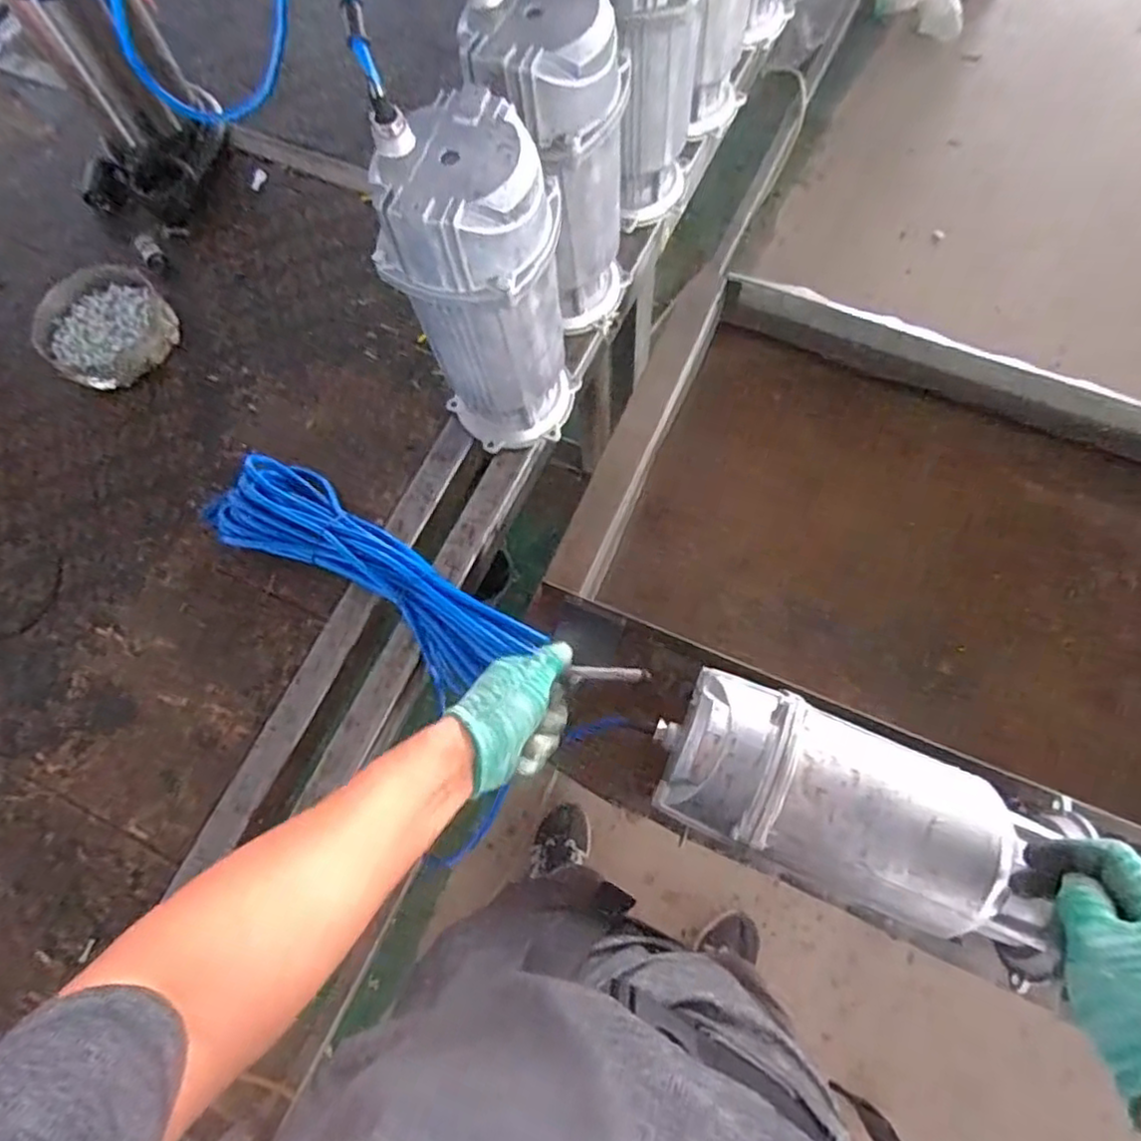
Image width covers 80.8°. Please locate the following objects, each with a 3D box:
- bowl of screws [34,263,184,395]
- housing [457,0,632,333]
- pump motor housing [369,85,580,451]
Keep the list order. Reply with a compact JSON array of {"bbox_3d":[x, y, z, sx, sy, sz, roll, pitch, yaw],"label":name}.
[{"bbox_3d":[-0.536,-0.281,0.774,0.135,0.038,0.137,-1,72,3],"label":"bowl of screws"},{"bbox_3d":[-0.012,-0.363,0.625,0.117,0.287,0.124,34,77,13],"label":"housing"},{"bbox_3d":[-0.072,-0.229,0.592,0.138,0.300,0.123,-10,71,0],"label":"pump motor housing"}]

